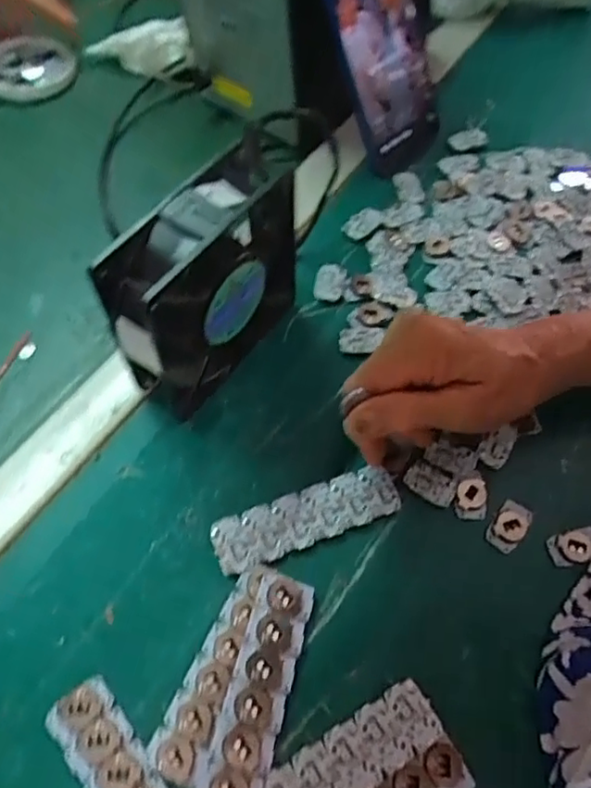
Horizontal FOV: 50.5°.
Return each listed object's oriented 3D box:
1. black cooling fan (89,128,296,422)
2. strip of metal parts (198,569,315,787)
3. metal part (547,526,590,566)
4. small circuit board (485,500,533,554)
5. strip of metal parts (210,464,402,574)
[{"bbox_3d":[-0.048,-0.063,0.363,0.043,0.123,0.118,34,67,17],"label":"black cooling fan"},{"bbox_3d":[-0.018,0.145,0.312,0.030,0.006,0.108,14,62,8],"label":"strip of metal parts"},{"bbox_3d":[0.158,0.086,0.354,0.027,0.005,0.019,-14,62,-7],"label":"metal part"},{"bbox_3d":[0.123,0.075,0.360,0.018,0.005,0.029,30,66,15],"label":"small circuit board"},{"bbox_3d":[0.007,0.070,0.358,0.109,0.007,0.031,-18,63,-9],"label":"strip of metal parts"}]

